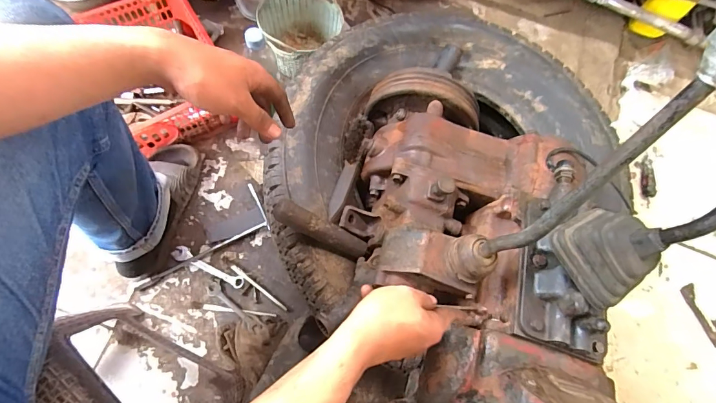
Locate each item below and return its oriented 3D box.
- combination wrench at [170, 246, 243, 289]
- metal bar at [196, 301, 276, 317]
[{"bbox_3d":[-0.313,0.137,0.799,0.160,0.012,0.030,27,72,4],"label":"combination wrench"},{"bbox_3d":[-0.251,0.222,0.781,0.165,0.013,0.013,9,72,-2],"label":"metal bar"}]

